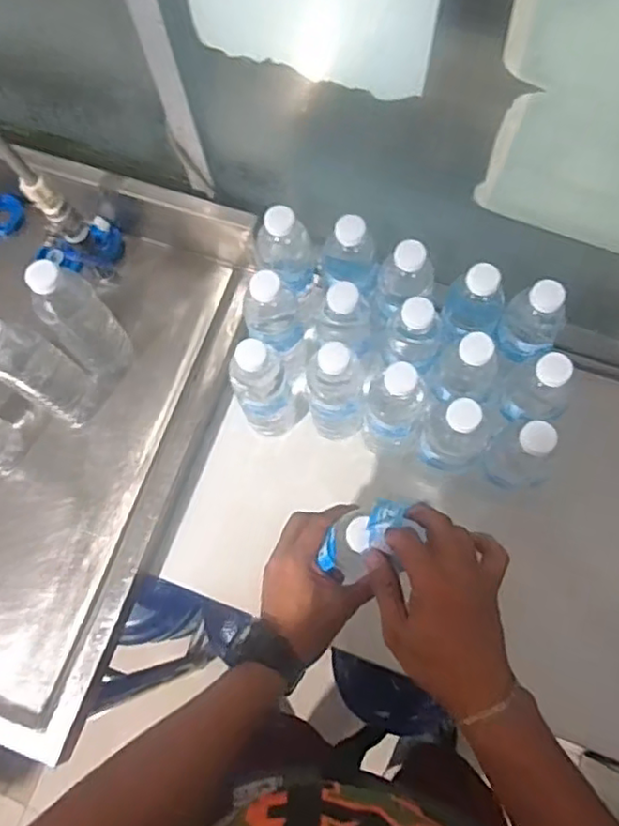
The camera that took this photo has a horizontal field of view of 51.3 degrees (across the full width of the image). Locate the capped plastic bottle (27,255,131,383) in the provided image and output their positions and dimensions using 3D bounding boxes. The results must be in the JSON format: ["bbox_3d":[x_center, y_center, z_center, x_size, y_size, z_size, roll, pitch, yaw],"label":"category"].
[{"bbox_3d":[-0.244,-0.095,0.696,0.063,0.205,0.054,-40,76,-9],"label":"capped plastic bottle"}]

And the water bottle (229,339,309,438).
[{"bbox_3d":[-0.045,-0.024,0.713,0.068,0.202,0.057,-23,74,-5],"label":"water bottle"}]

